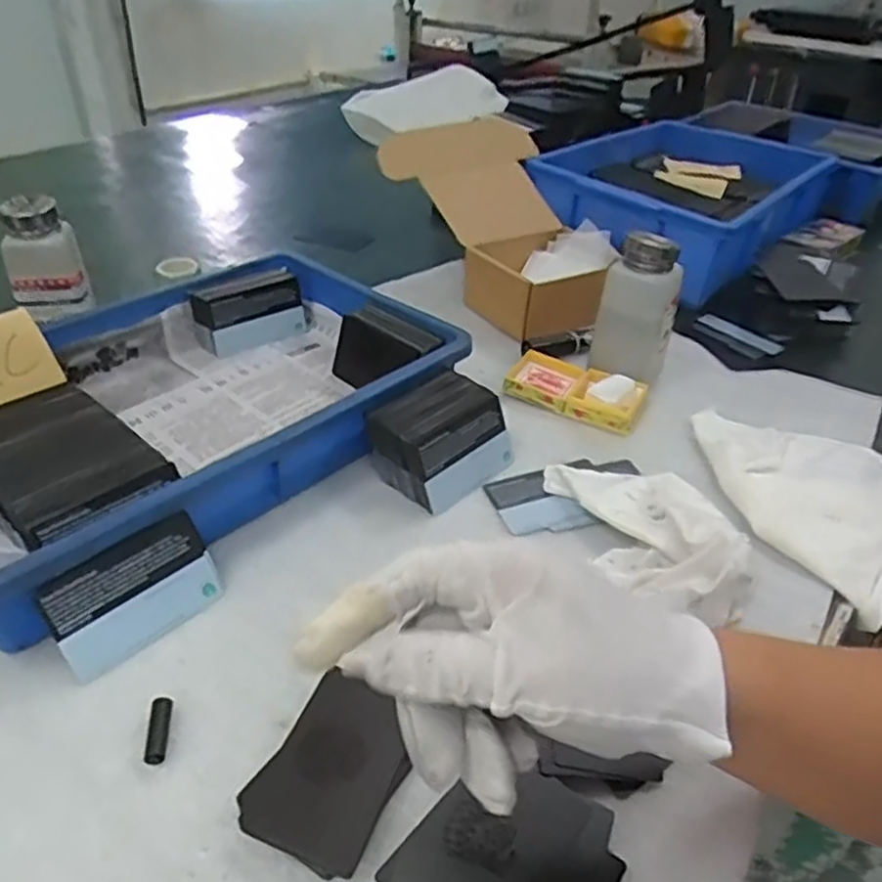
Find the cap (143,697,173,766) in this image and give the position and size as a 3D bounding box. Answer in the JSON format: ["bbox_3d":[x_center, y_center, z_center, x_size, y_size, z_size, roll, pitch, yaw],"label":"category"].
[{"bbox_3d":[-0.136,0.140,0.347,0.010,0.009,0.031,-3,38,-7],"label":"cap"}]

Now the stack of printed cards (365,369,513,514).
[{"bbox_3d":[0.002,-0.004,0.510,0.093,0.049,0.067,-29,47,-34],"label":"stack of printed cards"}]

